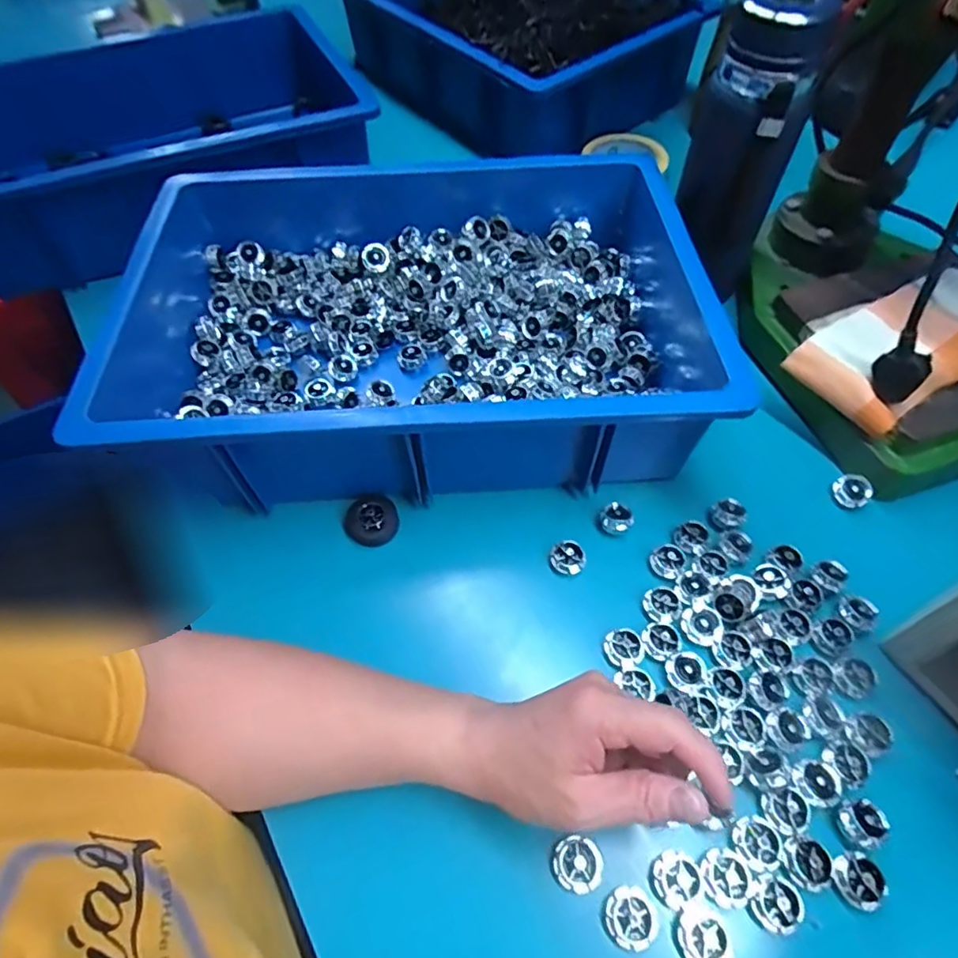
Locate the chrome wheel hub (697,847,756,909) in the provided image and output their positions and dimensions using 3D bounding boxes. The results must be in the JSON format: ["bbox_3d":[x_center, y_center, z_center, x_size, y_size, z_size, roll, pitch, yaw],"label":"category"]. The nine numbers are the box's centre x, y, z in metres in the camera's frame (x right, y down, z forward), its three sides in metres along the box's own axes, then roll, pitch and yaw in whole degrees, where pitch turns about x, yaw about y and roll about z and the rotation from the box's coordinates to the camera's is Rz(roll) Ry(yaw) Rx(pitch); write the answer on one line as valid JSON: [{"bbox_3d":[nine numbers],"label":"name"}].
[{"bbox_3d":[0.132,0.214,0.307,0.028,0.005,0.026,-2,57,2],"label":"chrome wheel hub"}]

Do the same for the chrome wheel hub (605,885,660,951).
[{"bbox_3d":[0.080,0.230,0.300,0.026,0.012,0.026,-2,57,2],"label":"chrome wheel hub"}]

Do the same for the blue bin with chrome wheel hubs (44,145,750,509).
[{"bbox_3d":[-0.067,-0.149,0.478,0.485,0.099,0.358,0,57,3],"label":"blue bin with chrome wheel hubs"}]

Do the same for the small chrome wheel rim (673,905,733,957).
[{"bbox_3d":[0.114,0.235,0.292,0.025,0.009,0.025,-2,57,2],"label":"small chrome wheel rim"}]

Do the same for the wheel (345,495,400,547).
[{"bbox_3d":[-0.079,0.032,0.428,0.038,0.020,0.038,-2,57,2],"label":"wheel"}]

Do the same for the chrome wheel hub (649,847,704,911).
[{"bbox_3d":[0.106,0.214,0.306,0.026,0.006,0.025,-22,58,-11],"label":"chrome wheel hub"}]

